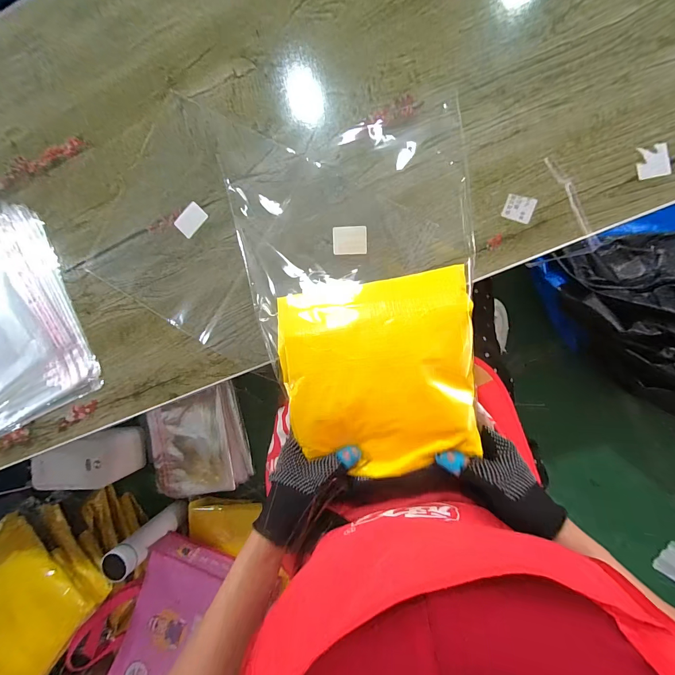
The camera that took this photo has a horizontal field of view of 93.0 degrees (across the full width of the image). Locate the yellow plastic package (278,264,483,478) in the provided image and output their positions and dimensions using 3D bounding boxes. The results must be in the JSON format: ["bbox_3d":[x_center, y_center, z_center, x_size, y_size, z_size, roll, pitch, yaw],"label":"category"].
[{"bbox_3d":[0.042,0.042,0.322,0.187,0.028,0.192,-9,88,9],"label":"yellow plastic package"}]

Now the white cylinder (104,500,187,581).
[{"bbox_3d":[-0.443,0.475,0.760,0.059,0.200,0.070,-38,86,6],"label":"white cylinder"}]

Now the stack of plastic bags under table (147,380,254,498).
[{"bbox_3d":[-0.379,0.281,0.863,0.256,0.038,0.262,-14,89,7],"label":"stack of plastic bags under table"}]

